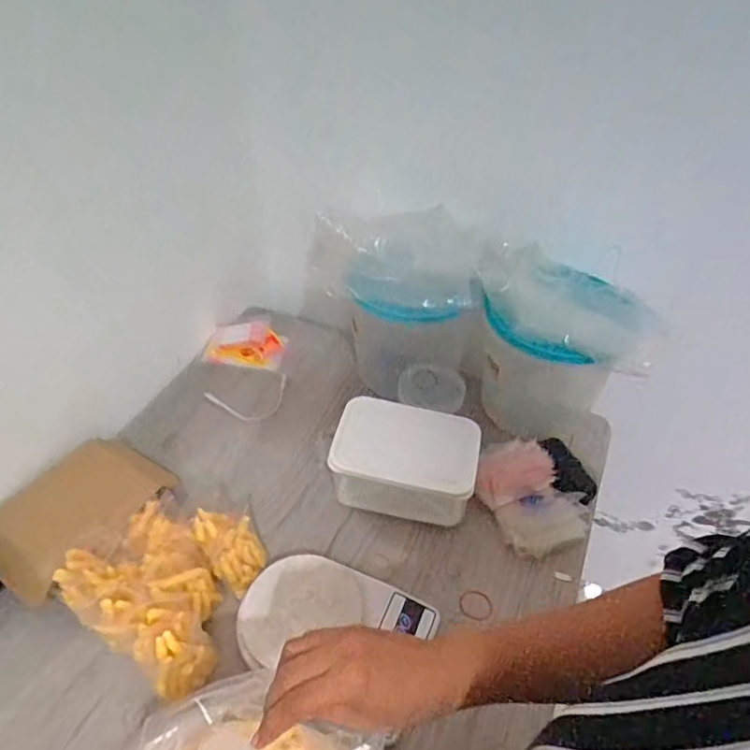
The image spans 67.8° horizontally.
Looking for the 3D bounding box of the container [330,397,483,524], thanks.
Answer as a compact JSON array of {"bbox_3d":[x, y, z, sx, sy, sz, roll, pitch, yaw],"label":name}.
[{"bbox_3d":[0.042,0.118,0.761,0.184,0.105,0.125,10,45,9],"label":"container"}]

